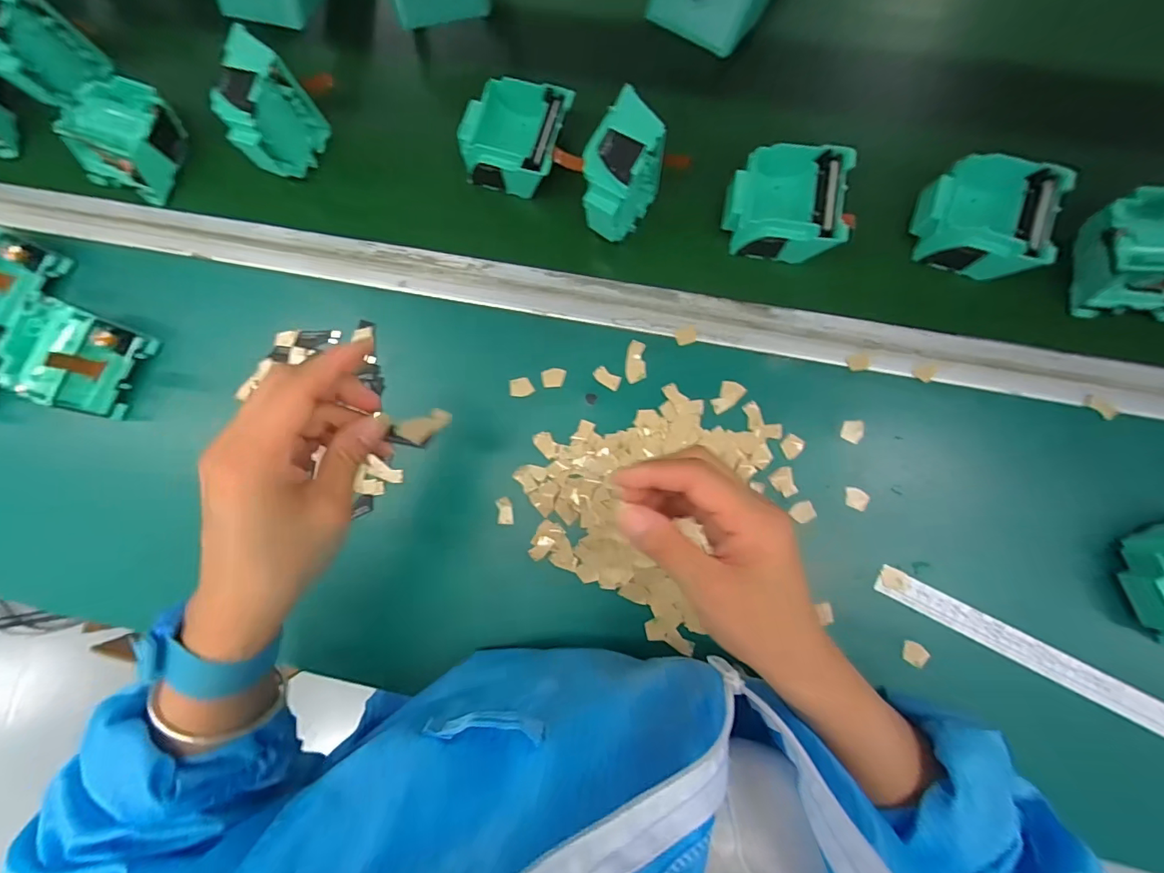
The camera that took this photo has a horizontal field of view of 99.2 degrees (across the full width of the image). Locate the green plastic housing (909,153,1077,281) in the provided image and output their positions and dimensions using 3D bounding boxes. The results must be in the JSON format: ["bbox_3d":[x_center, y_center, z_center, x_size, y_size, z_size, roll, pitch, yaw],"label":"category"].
[{"bbox_3d":[0.291,-0.161,0.357,0.081,0.037,0.074,13,86,8],"label":"green plastic housing"}]

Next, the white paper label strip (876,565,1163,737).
[{"bbox_3d":[0.305,0.148,0.342,0.208,0.006,0.021,26,98,6],"label":"white paper label strip"}]

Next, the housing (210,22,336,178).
[{"bbox_3d":[-0.243,-0.250,0.388,0.032,0.073,0.072,18,86,8],"label":"housing"}]

